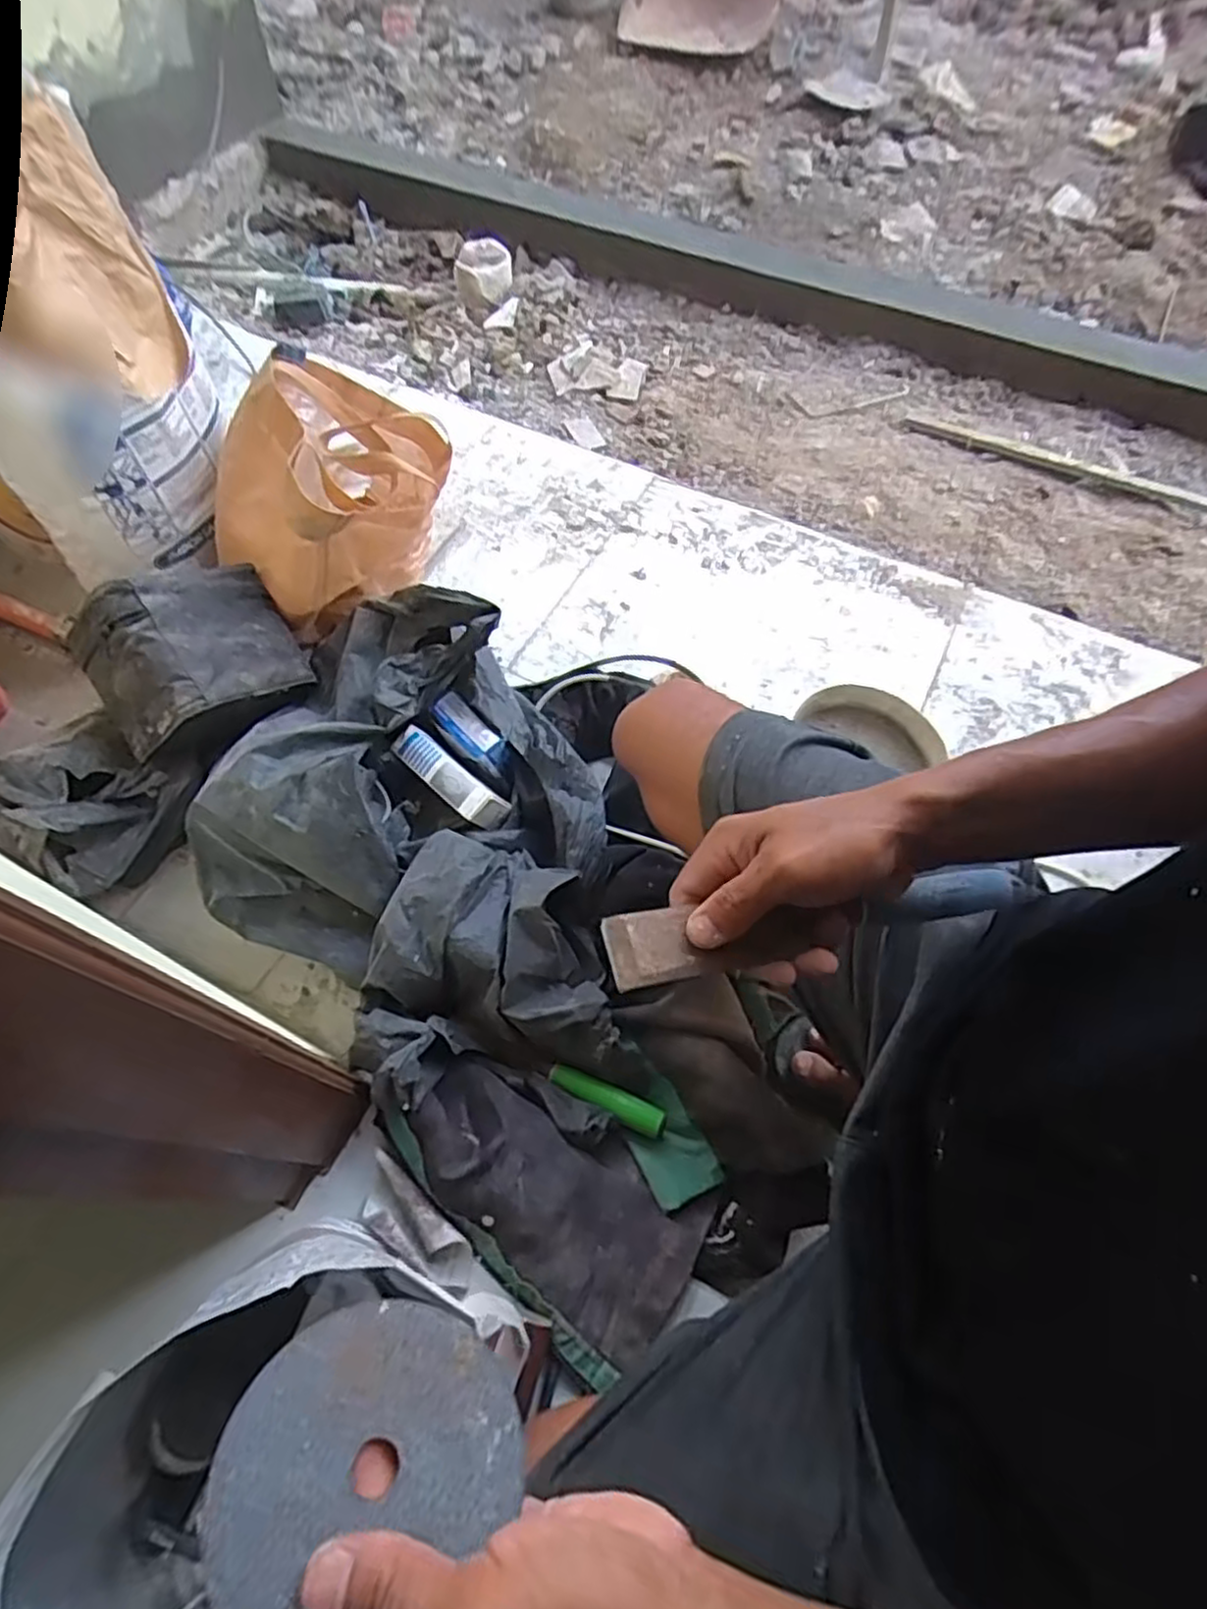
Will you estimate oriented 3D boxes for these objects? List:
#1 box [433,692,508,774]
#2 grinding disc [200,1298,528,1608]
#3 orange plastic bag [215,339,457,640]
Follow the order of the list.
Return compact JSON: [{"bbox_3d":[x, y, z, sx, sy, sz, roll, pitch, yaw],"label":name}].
[{"bbox_3d":[-0.142,-0.080,0.783,0.098,0.025,0.041,41,97,18],"label":"box"},{"bbox_3d":[-0.082,0.228,0.254,0.090,0.005,0.102,34,33,27],"label":"grinding disc"},{"bbox_3d":[-0.290,-0.358,0.839,0.282,0.215,0.215,-39,68,-21],"label":"orange plastic bag"}]

